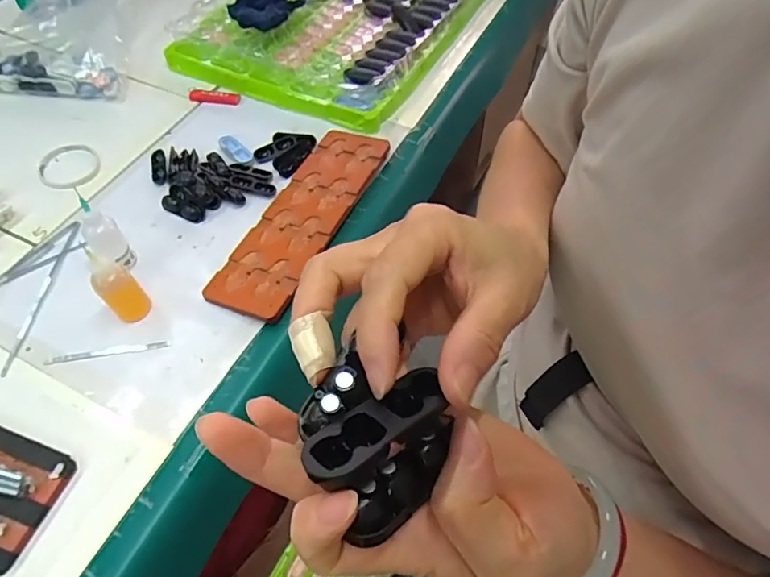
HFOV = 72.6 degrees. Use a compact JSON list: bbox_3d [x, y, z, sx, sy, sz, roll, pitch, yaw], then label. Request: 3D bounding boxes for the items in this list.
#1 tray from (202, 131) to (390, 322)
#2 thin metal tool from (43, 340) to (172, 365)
[{"bbox_3d":[-0.100,-0.098,0.665,0.098,0.013,0.315,21,58,14],"label":"tray"},{"bbox_3d":[-0.299,0.069,0.567,0.126,0.006,0.013,-9,56,-6],"label":"thin metal tool"}]

